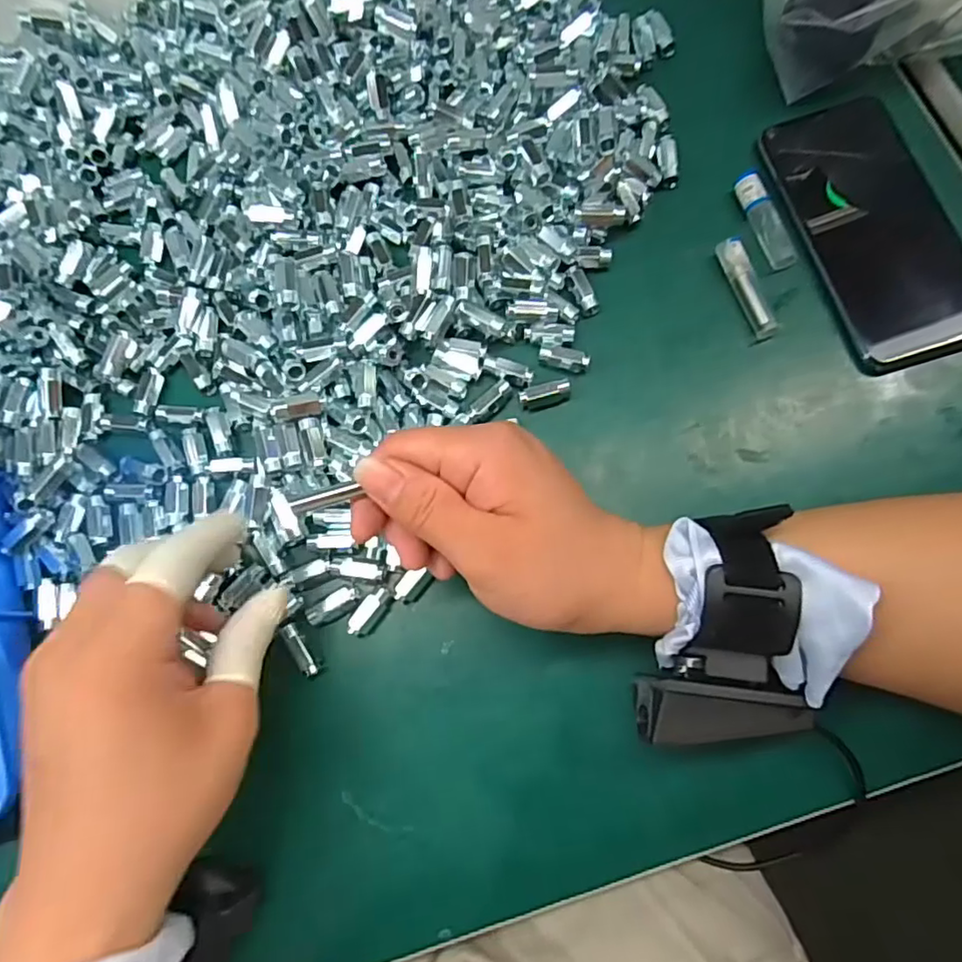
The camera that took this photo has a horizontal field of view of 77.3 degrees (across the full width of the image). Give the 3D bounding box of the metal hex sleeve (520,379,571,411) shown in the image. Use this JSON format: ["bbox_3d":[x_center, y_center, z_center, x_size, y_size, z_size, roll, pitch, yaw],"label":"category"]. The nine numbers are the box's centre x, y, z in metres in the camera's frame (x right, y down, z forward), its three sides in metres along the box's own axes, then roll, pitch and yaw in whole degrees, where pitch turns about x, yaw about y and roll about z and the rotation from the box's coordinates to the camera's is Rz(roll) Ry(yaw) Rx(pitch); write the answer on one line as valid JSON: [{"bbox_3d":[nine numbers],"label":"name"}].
[{"bbox_3d":[0.034,-0.045,0.322,0.026,0.016,0.011,-11,77,2],"label":"metal hex sleeve"}]

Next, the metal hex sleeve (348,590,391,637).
[{"bbox_3d":[-0.056,0.066,0.303,0.011,0.008,0.026,36,83,11],"label":"metal hex sleeve"}]

